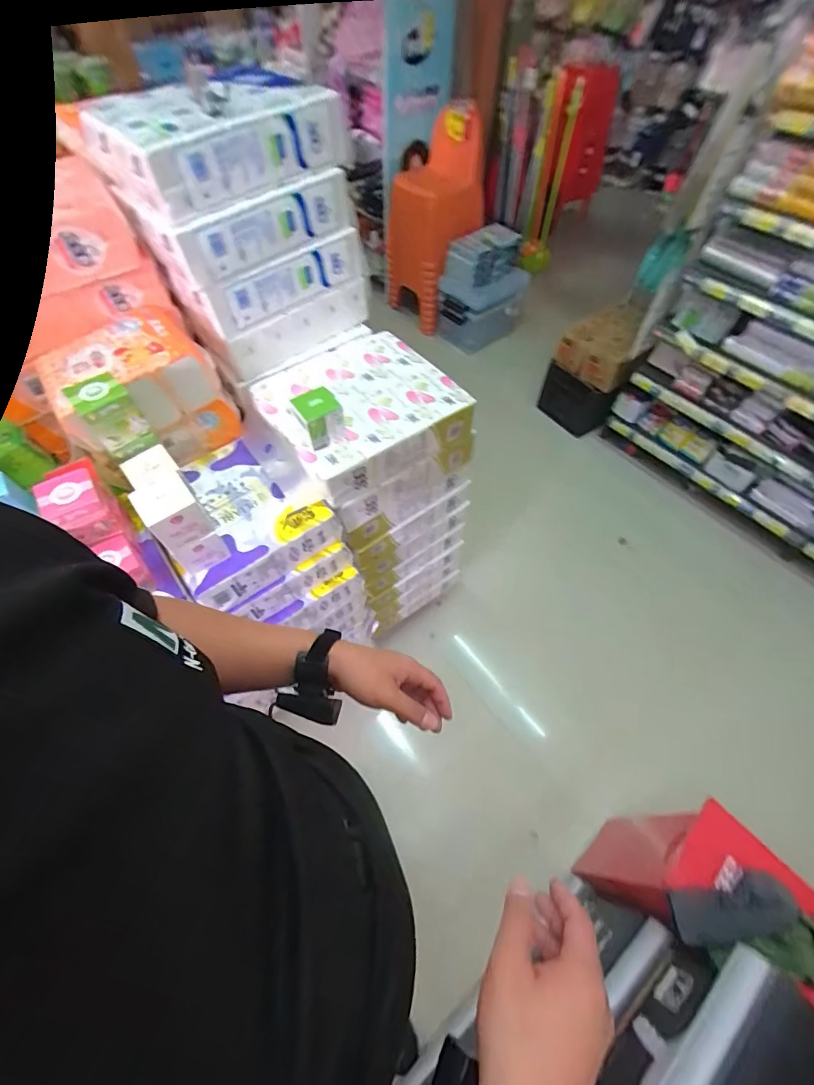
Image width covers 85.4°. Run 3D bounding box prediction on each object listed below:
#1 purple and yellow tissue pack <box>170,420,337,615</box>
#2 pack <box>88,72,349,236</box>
[{"bbox_3d":[-0.312,-0.061,0.836,0.250,0.102,0.271,-33,63,-20],"label":"purple and yellow tissue pack"},{"bbox_3d":[-0.286,-0.626,0.690,0.313,0.109,0.203,-36,64,-22],"label":"pack"}]

